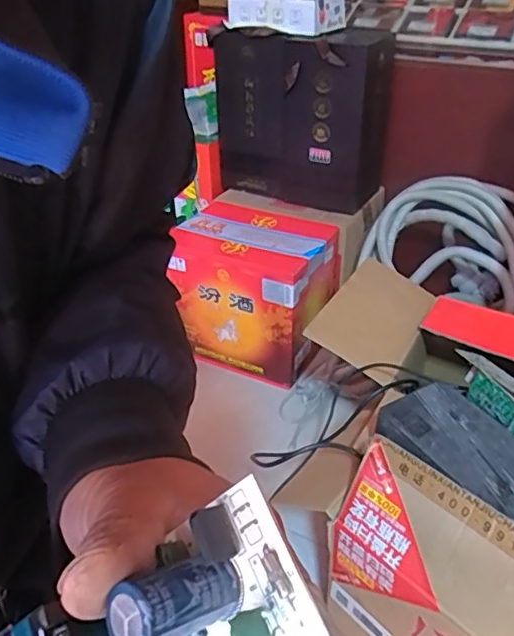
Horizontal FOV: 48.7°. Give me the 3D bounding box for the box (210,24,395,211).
[{"bbox_3d":[0.119,-0.453,1.307,0.369,0.352,0.192,22,41,30],"label":"box"}]

